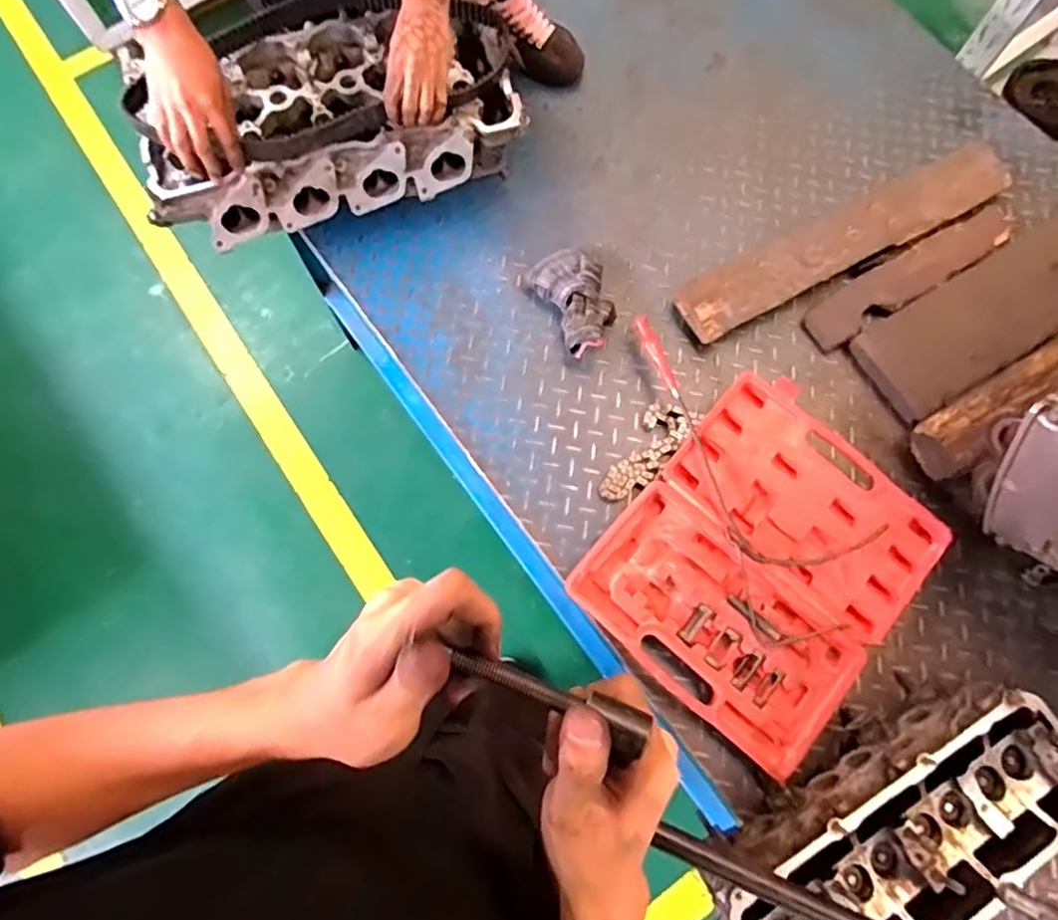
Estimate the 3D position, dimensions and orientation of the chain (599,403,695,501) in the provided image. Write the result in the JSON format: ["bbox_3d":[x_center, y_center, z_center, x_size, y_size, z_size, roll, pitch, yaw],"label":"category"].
[{"bbox_3d":[0.163,-0.006,0.847,0.064,0.027,0.159,33,78,9],"label":"chain"}]

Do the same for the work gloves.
[{"bbox_3d":[0.075,-0.235,0.896,0.104,0.050,0.161,-27,77,-6],"label":"work gloves"}]

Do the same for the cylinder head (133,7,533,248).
[{"bbox_3d":[-0.283,-0.488,0.893,0.511,0.143,0.272,-19,75,-5],"label":"cylinder head"}]

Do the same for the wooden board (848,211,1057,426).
[{"bbox_3d":[0.720,-0.243,0.897,0.521,0.036,0.148,-31,77,-7],"label":"wooden board"}]

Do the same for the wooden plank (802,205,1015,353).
[{"bbox_3d":[0.580,-0.284,0.913,0.371,0.017,0.071,-30,77,-7],"label":"wooden plank"}]

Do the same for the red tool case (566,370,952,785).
[{"bbox_3d":[0.301,0.130,0.800,0.343,0.042,0.406,40,79,10],"label":"red tool case"}]

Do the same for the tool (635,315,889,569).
[{"bbox_3d":[0.258,-0.010,0.827,0.163,0.052,0.429,-41,79,-9],"label":"tool"}]

